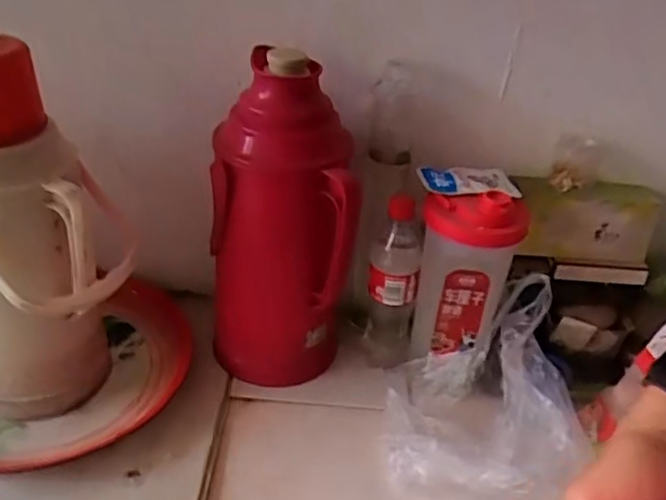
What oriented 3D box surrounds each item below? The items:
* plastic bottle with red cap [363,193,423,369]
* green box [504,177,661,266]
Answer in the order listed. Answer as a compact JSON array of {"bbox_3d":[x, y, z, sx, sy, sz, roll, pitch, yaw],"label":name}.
[{"bbox_3d":[0.078,0.044,0.821,0.067,0.247,0.065,9,33,4],"label":"plastic bottle with red cap"},{"bbox_3d":[0.319,-0.040,0.835,0.184,0.085,0.071,3,33,-5],"label":"green box"}]

